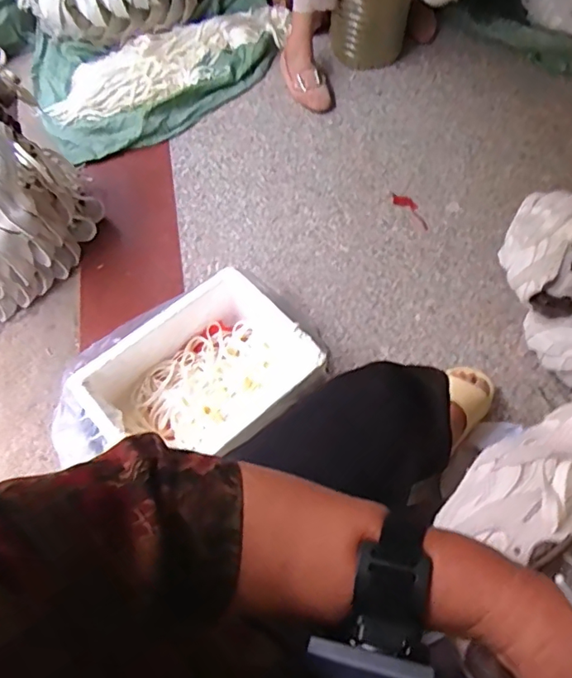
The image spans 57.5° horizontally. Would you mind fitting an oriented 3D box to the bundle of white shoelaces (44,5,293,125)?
[{"bbox_3d":[-0.296,-0.715,1.356,0.657,0.082,0.188,-23,64,-12],"label":"bundle of white shoelaces"}]

